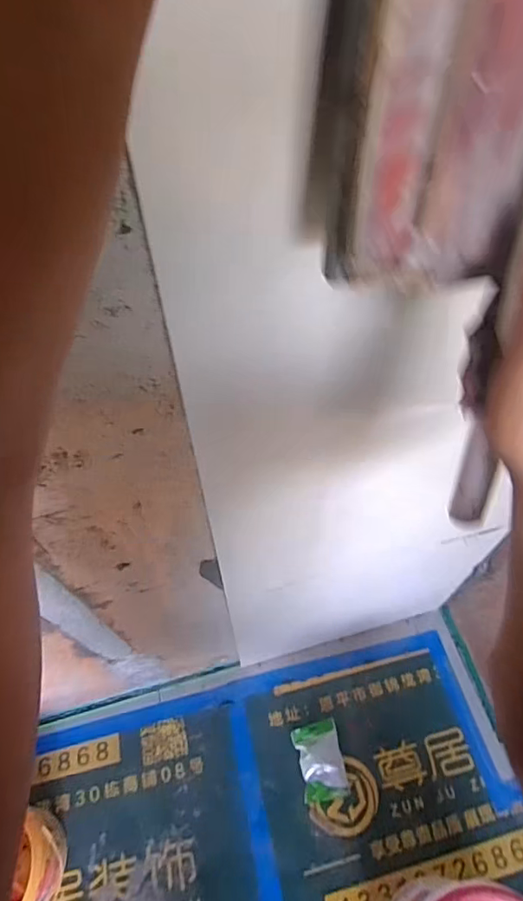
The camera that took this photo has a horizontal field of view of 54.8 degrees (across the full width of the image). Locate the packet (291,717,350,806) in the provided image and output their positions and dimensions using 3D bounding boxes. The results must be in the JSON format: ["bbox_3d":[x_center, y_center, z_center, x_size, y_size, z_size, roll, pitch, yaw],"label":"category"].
[{"bbox_3d":[0.149,0.782,1.274,0.112,0.016,0.167,-10,57,-5],"label":"packet"}]

